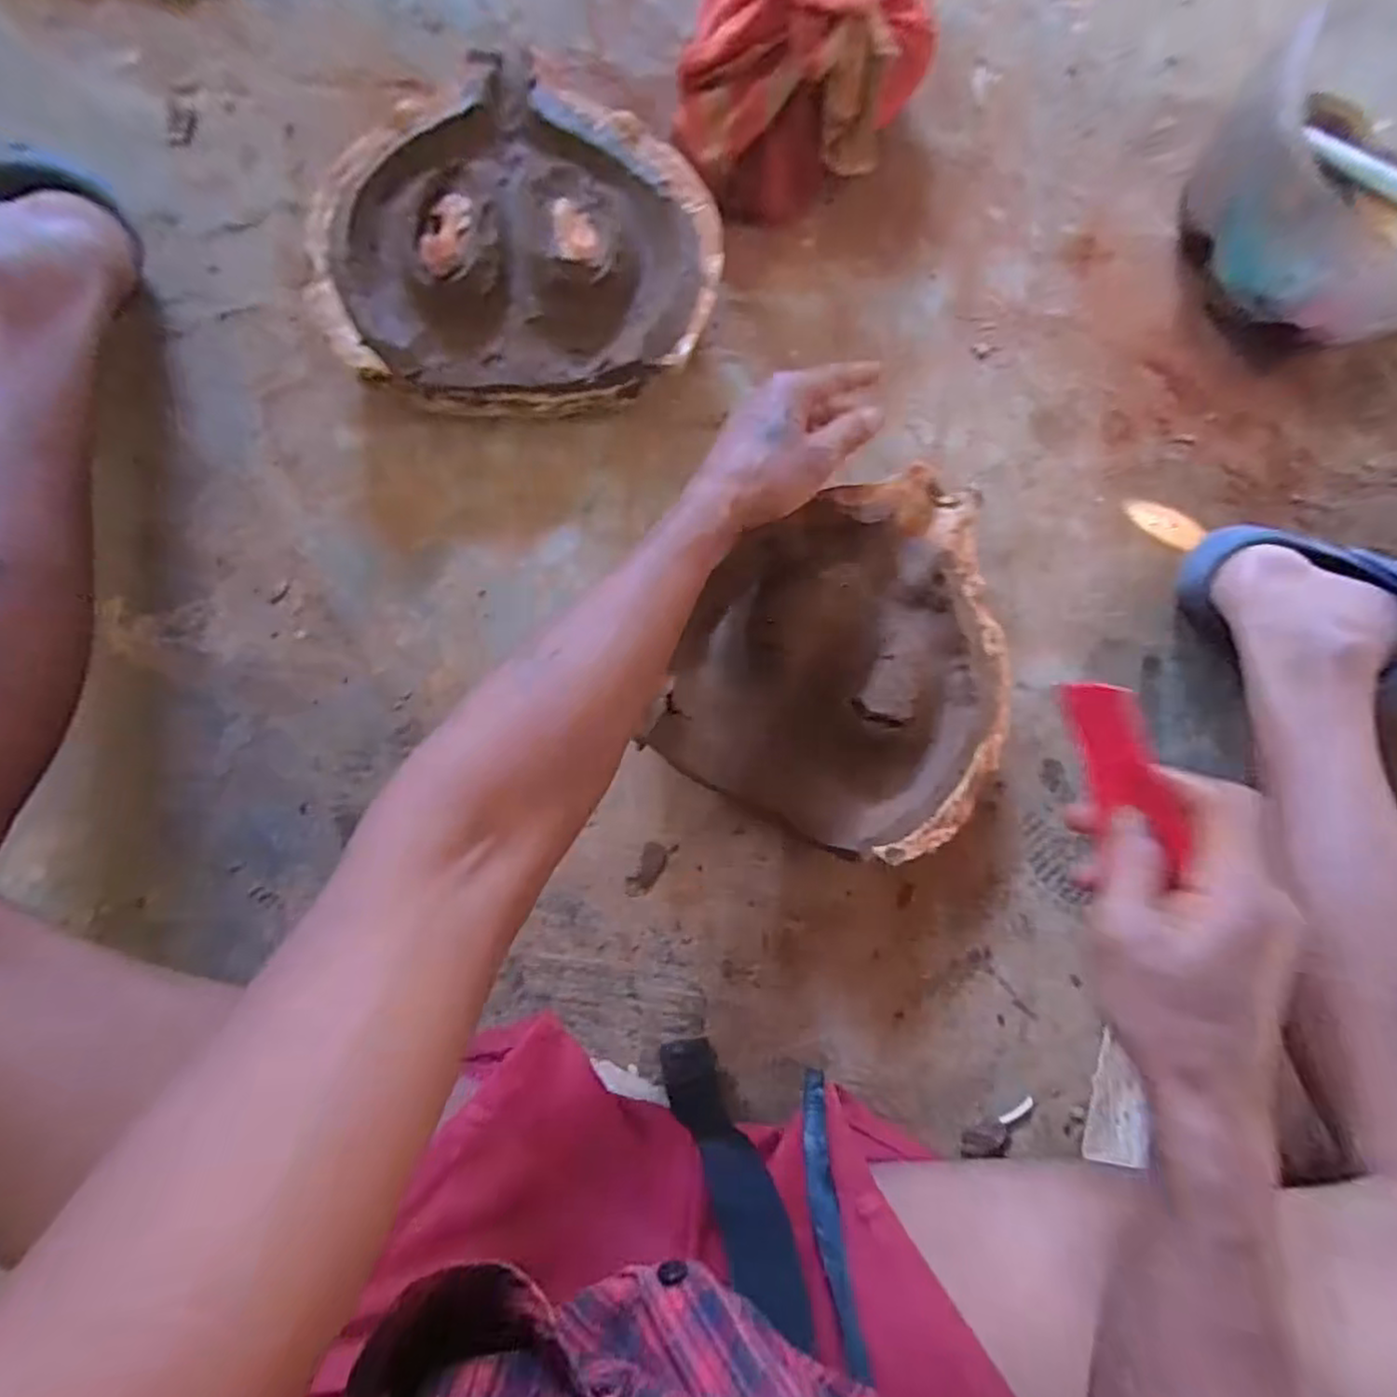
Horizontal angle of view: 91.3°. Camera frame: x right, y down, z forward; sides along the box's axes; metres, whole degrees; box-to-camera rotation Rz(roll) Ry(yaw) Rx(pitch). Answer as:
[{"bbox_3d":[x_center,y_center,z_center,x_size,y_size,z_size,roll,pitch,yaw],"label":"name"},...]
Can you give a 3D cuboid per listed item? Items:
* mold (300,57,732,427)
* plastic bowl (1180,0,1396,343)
[{"bbox_3d":[-0.127,-0.340,0.503,0.273,0.061,0.255,1,87,-5],"label":"mold"},{"bbox_3d":[0.528,-0.413,0.549,0.230,0.121,0.233,0,86,-6],"label":"plastic bowl"}]

